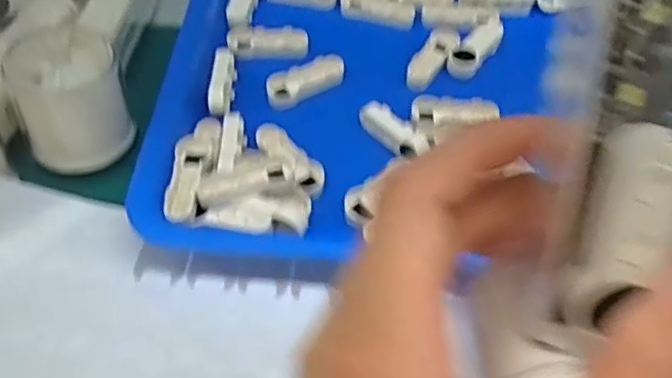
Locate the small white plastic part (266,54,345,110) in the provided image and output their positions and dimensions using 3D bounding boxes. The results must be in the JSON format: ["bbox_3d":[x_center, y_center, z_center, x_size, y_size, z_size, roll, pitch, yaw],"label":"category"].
[{"bbox_3d":[-0.018,-0.066,0.389,0.050,0.011,0.020,-22,57,-18],"label":"small white plastic part"}]

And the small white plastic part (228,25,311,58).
[{"bbox_3d":[-0.043,-0.095,0.408,0.051,0.008,0.023,3,53,-1],"label":"small white plastic part"}]

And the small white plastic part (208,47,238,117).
[{"bbox_3d":[-0.067,-0.064,0.382,0.013,0.016,0.053,1,53,-2],"label":"small white plastic part"}]

